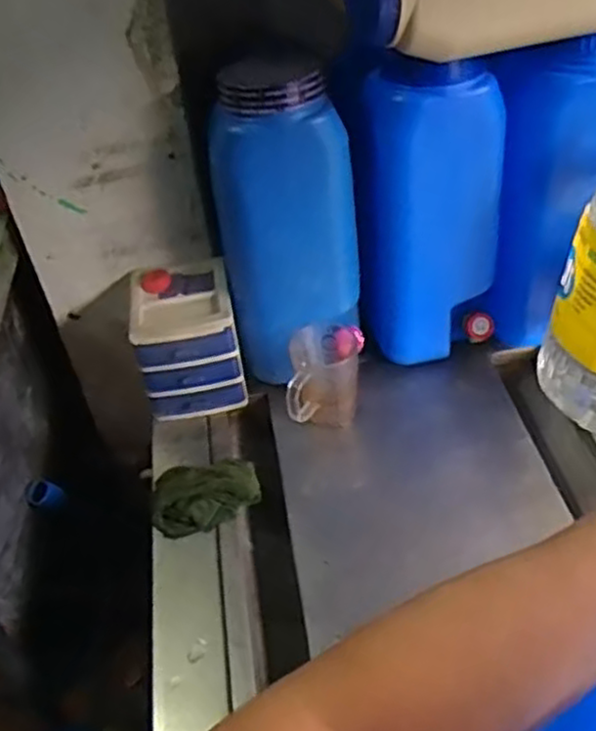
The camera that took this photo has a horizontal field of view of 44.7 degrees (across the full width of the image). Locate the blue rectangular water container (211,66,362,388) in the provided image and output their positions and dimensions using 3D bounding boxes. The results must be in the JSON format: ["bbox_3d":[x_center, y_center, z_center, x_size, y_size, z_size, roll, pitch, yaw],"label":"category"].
[{"bbox_3d":[-0.015,-0.174,0.931,0.175,0.366,0.140,-11,42,-4],"label":"blue rectangular water container"}]

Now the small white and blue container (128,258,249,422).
[{"bbox_3d":[-0.155,-0.037,1.023,0.138,0.144,0.169,-12,42,-5],"label":"small white and blue container"}]

